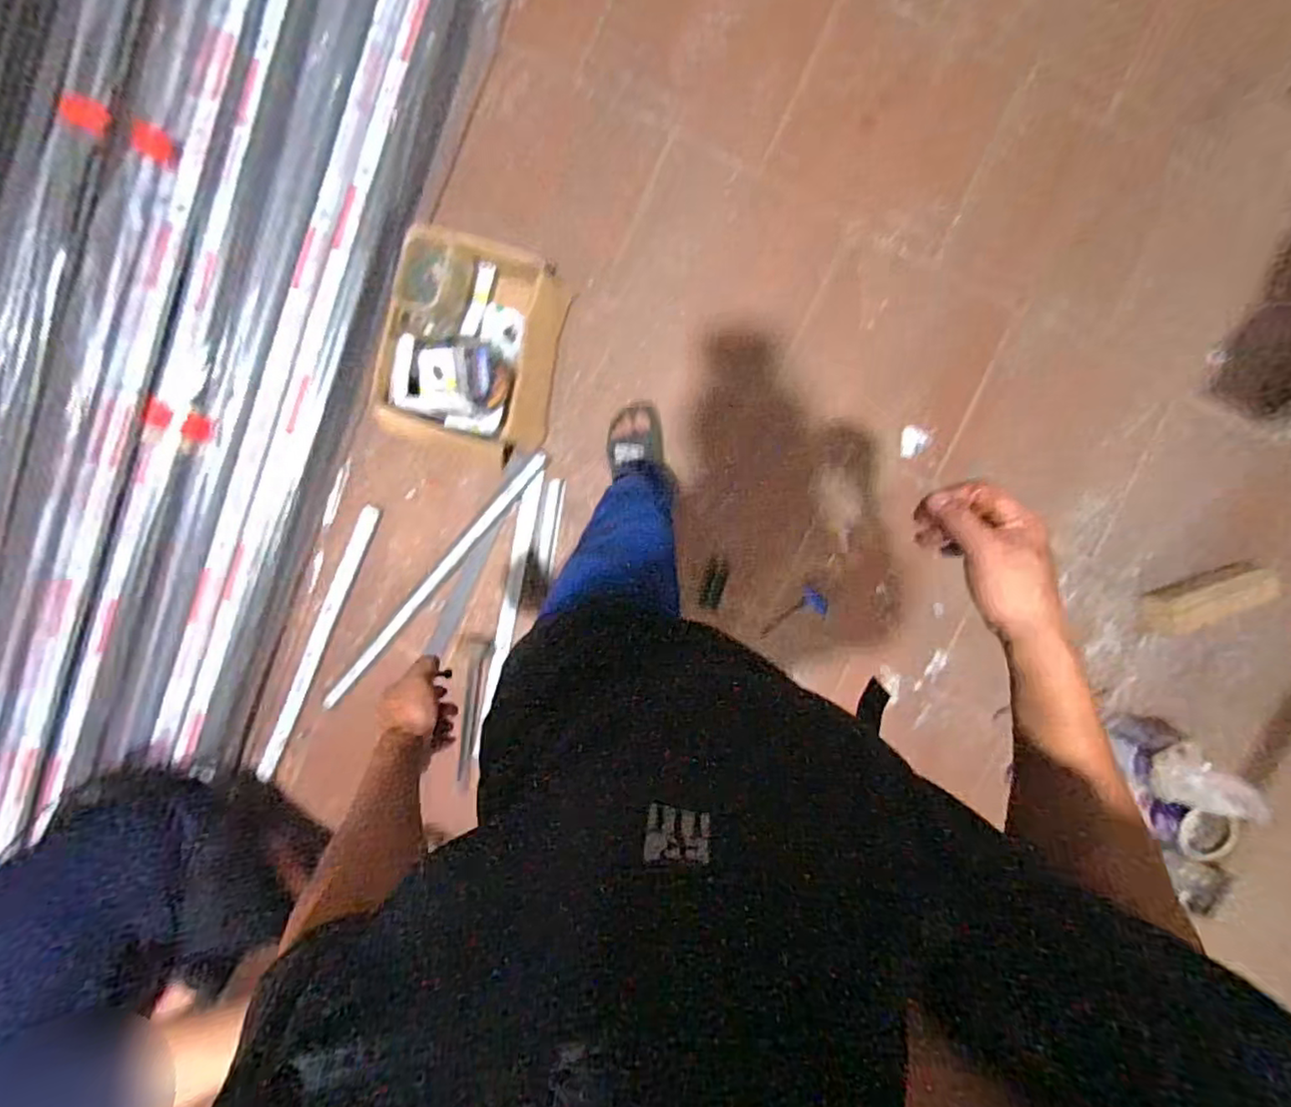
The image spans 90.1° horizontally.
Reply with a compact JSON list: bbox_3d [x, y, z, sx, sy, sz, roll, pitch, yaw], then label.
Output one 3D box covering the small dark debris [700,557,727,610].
[{"bbox_3d":[0.150,0.065,1.407,0.040,0.006,0.111,16,81,-6],"label":"small dark debris"}]

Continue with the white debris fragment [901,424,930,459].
[{"bbox_3d":[0.577,-0.239,1.377,0.060,0.013,0.068,-1,98,-3],"label":"white debris fragment"}]

